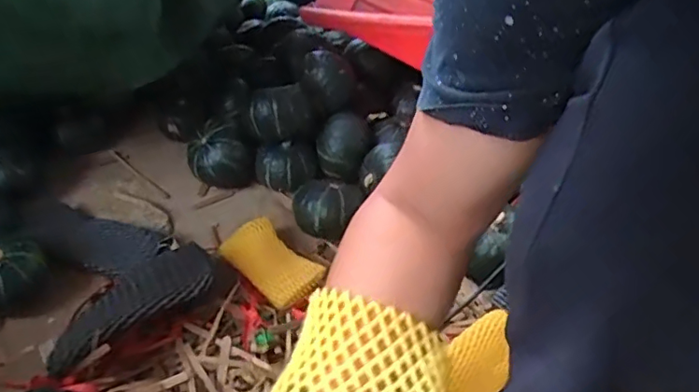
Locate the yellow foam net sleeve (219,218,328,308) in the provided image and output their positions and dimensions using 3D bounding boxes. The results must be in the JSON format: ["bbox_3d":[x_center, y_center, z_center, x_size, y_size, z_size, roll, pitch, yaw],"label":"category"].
[{"bbox_3d":[-0.088,0.079,0.626,0.113,0.032,0.071,34,48,28],"label":"yellow foam net sleeve"}]

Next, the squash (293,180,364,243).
[{"bbox_3d":[-0.027,0.017,0.684,0.075,0.061,0.070,27,45,22],"label":"squash"}]

